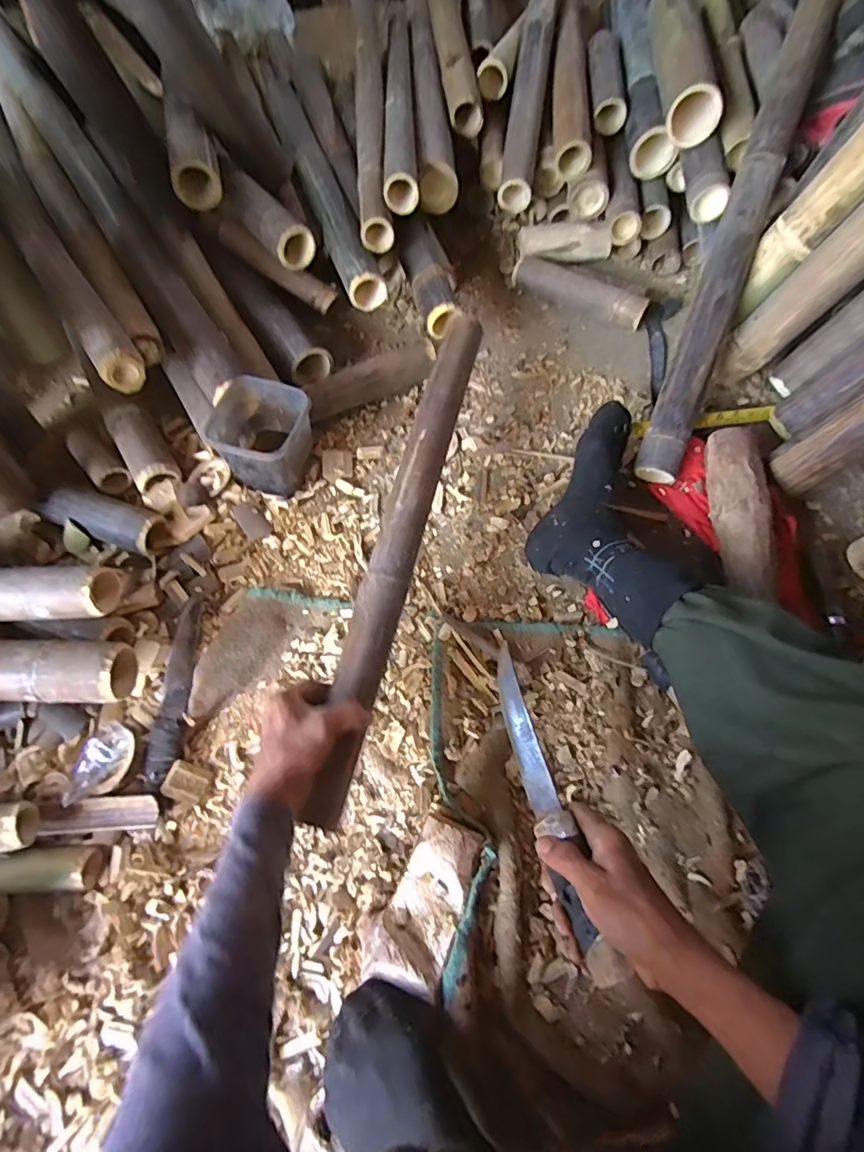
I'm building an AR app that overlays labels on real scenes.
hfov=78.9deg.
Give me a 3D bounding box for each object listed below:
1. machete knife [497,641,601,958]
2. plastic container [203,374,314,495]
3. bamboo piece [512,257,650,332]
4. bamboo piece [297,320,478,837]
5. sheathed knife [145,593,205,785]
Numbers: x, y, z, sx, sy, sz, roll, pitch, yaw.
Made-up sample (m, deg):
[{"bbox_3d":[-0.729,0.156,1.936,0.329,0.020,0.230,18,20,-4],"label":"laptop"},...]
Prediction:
[{"bbox_3d":[0.103,0.194,0.508,0.030,0.031,0.271,-11,52,-3],"label":"machete knife"},{"bbox_3d":[-0.235,-0.188,0.737,0.116,0.113,0.113,17,68,9],"label":"plastic container"},{"bbox_3d":[0.247,-0.475,0.887,0.233,0.054,0.056,33,71,15],"label":"bamboo piece"},{"bbox_3d":[-0.035,-0.055,0.608,0.053,0.035,0.624,12,68,7],"label":"bamboo piece"},{"bbox_3d":[-0.315,0.130,0.649,0.038,0.020,0.230,0,66,2],"label":"sheathed knife"}]

